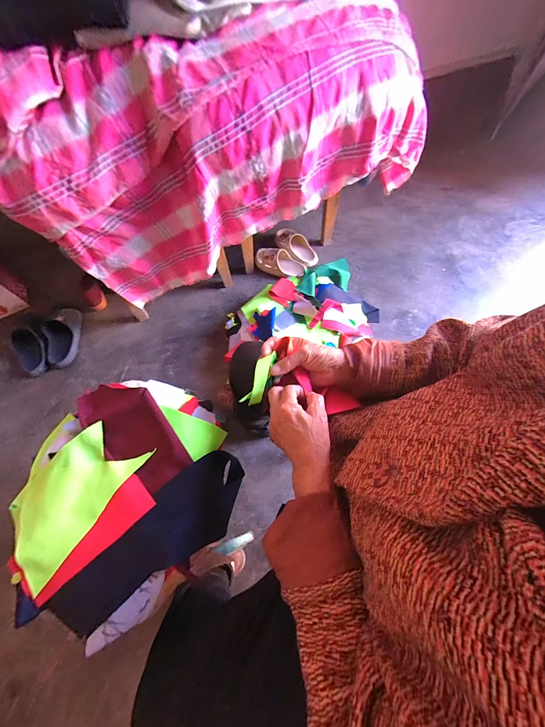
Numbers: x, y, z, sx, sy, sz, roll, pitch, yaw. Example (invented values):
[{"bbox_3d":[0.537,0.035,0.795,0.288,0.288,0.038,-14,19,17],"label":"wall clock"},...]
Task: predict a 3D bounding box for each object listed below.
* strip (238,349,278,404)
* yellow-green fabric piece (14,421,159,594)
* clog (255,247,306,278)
[{"bbox_3d":[-0.018,0.023,0.403,0.024,0.024,0.082,22,92,12],"label":"strip"},{"bbox_3d":[-0.289,0.182,0.389,0.120,0.018,0.194,32,71,16],"label":"yellow-green fabric piece"},{"bbox_3d":[0.030,-0.397,1.080,0.212,0.062,0.088,22,69,12],"label":"clog"}]

